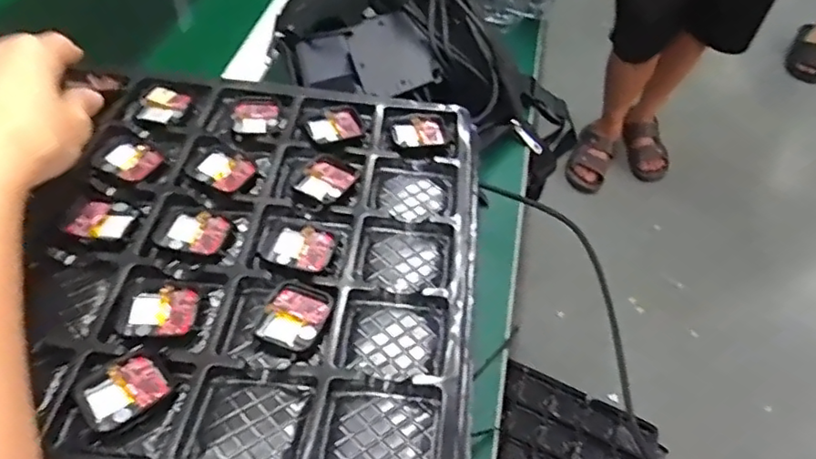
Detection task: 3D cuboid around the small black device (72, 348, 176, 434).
[{"bbox_3d":[-0.148,0.083,0.313,0.043,0.007,0.036,-35,60,-28],"label":"small black device"}]

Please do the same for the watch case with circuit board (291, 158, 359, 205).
[{"bbox_3d":[-0.058,-0.036,0.422,0.035,0.004,0.041,27,53,18],"label":"watch case with circuit board"}]

